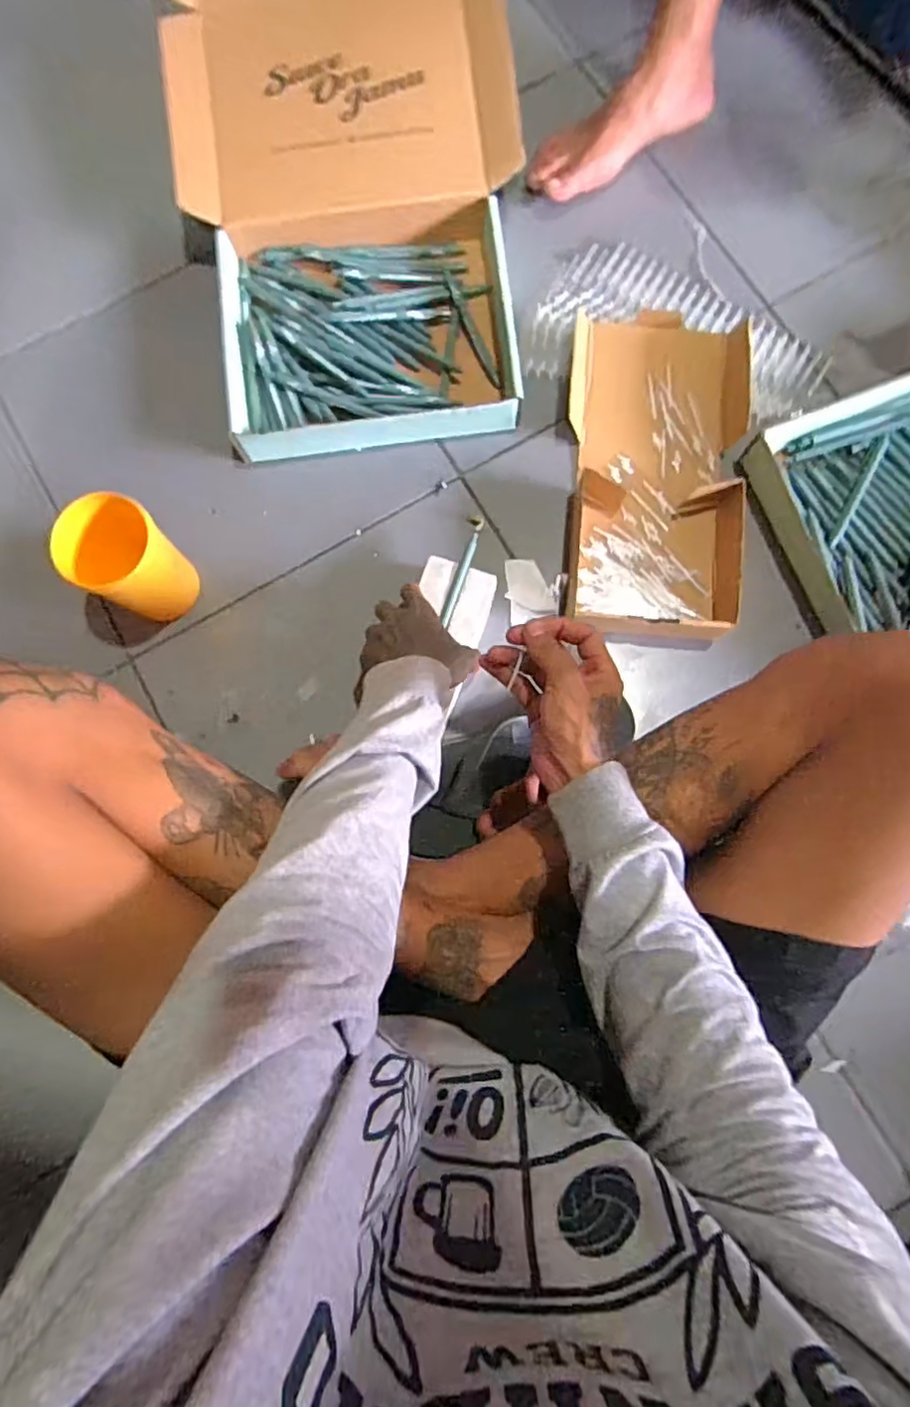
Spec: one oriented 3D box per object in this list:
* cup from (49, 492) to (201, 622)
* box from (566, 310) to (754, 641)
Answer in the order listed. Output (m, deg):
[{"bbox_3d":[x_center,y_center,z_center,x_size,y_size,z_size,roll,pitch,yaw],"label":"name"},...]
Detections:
[{"bbox_3d":[-0.310,-0.134,0.605,0.079,0.135,0.086,0,81,1],"label":"cup"},{"bbox_3d":[0.207,-0.252,0.651,0.191,0.047,0.378,8,81,2],"label":"box"}]

